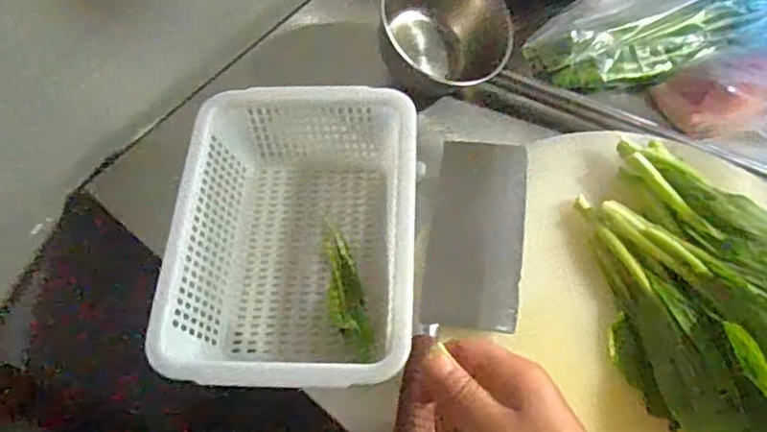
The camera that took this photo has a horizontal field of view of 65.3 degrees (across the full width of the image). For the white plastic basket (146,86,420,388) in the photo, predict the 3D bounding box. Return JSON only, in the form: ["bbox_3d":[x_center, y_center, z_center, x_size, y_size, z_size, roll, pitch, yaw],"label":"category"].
[{"bbox_3d":[-0.084,0.020,0.600,0.231,0.093,0.301,0,63,3],"label":"white plastic basket"}]

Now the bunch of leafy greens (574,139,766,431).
[{"bbox_3d":[0.282,0.062,0.500,0.193,0.074,0.314,-21,64,-8],"label":"bunch of leafy greens"}]

